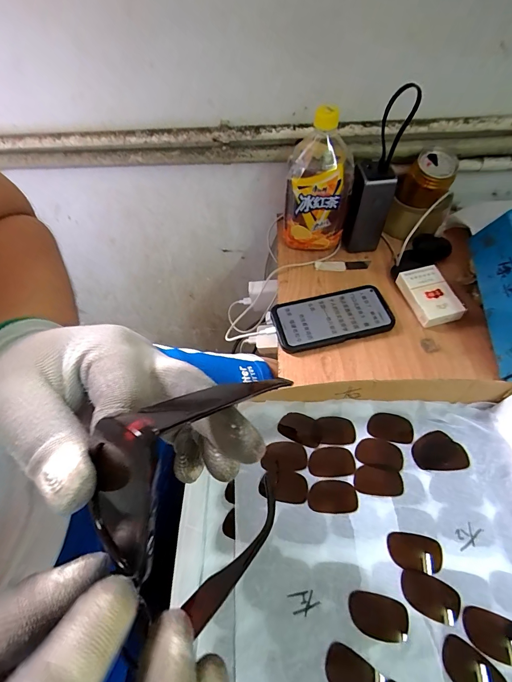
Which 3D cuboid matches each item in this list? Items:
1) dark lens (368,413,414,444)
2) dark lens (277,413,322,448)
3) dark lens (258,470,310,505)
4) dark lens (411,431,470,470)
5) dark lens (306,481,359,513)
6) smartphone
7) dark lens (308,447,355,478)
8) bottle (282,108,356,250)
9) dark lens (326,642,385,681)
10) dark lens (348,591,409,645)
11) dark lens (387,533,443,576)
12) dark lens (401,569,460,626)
[{"bbox_3d":[0.155,0.100,0.392,0.050,0.005,0.031,11,58,10],"label":"dark lens"},{"bbox_3d":[0.051,0.100,0.390,0.049,0.009,0.031,16,59,13],"label":"dark lens"},{"bbox_3d":[0.029,0.154,0.361,0.050,0.005,0.030,6,57,7],"label":"dark lens"},{"bbox_3d":[0.202,0.121,0.377,0.055,0.004,0.040,-1,57,2],"label":"dark lens"},{"bbox_3d":[0.080,0.162,0.354,0.050,0.004,0.030,1,57,3],"label":"dark lens"},{"bbox_3d":[0.111,-0.033,0.491,0.167,0.014,0.077,-12,57,-5],"label":"smartphone"},{"bbox_3d":[0.083,0.133,0.374,0.050,0.004,0.031,-3,57,1],"label":"dark lens"},{"bbox_3d":[0.095,-0.234,0.513,0.093,0.201,0.090,8,57,8],"label":"bottle"},{"bbox_3d":[0.081,0.276,0.277,0.049,0.004,0.031,26,61,18],"label":"dark lens"},{"bbox_3d":[0.108,0.242,0.299,0.049,0.004,0.031,9,58,9],"label":"dark lens"},{"bbox_3d":[0.153,0.203,0.326,0.050,0.004,0.029,8,57,8],"label":"dark lens"},{"bbox_3d":[0.157,0.230,0.307,0.049,0.004,0.030,18,59,14],"label":"dark lens"}]

